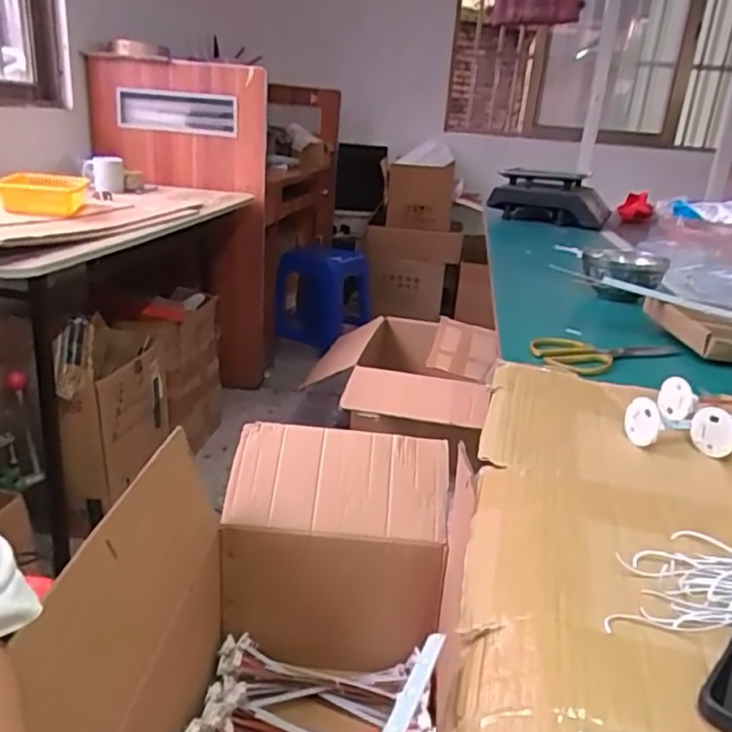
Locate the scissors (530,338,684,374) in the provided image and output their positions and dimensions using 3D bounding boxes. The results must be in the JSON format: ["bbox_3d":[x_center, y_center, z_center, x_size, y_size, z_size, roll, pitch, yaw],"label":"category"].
[{"bbox_3d":[0.277,-0.008,0.726,0.172,0.019,0.077,5,21,3],"label":"scissors"}]

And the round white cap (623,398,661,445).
[{"bbox_3d":[0.225,0.045,0.515,0.005,0.039,0.029,-8,25,-29],"label":"round white cap"}]

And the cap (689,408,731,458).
[{"bbox_3d":[0.279,0.053,0.506,0.012,0.036,0.038,-2,22,-15],"label":"cap"}]

